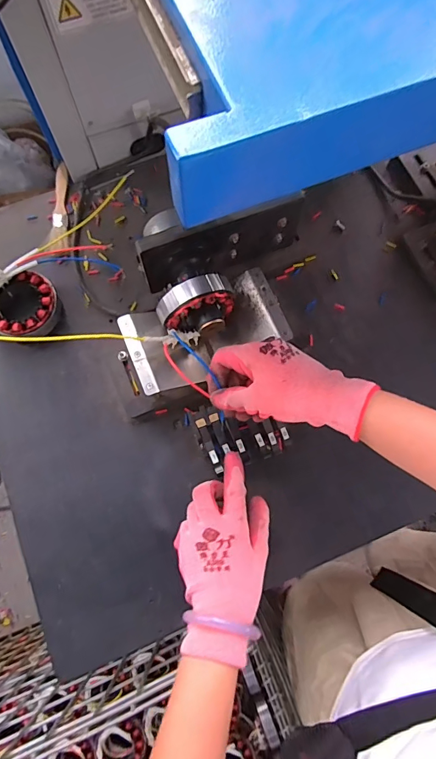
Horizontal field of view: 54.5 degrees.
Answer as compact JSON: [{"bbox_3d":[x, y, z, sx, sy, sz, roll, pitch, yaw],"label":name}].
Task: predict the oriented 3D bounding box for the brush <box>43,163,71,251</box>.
[{"bbox_3d":[-0.220,-0.236,0.591,0.029,0.019,0.134,-3,74,-1],"label":"brush"}]

